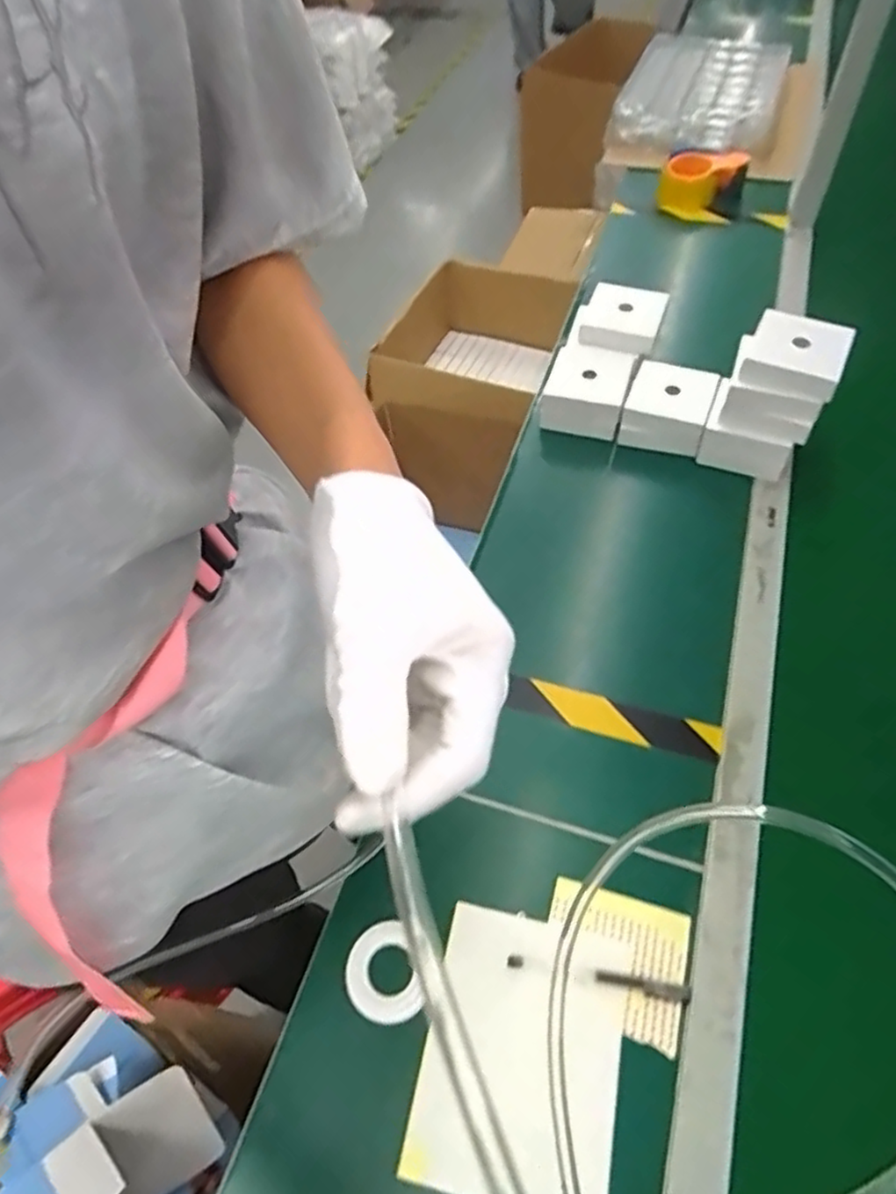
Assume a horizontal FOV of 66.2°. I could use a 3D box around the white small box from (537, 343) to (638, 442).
[{"bbox_3d":[0.190,-0.283,0.942,0.107,0.055,0.116,15,58,15],"label":"white small box"}]

